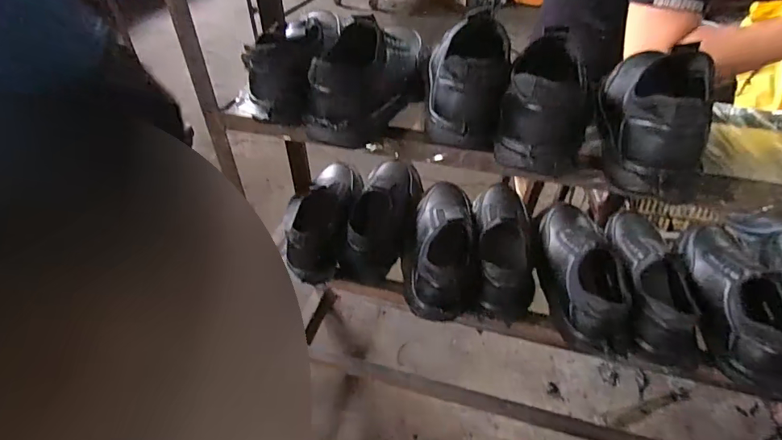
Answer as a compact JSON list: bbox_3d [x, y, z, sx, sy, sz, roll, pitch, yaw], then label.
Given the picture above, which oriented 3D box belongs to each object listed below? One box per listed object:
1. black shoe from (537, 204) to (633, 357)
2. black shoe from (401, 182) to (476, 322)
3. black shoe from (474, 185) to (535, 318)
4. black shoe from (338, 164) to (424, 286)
[{"bbox_3d":[0.300,0.071,0.714,0.108,0.104,0.302,7,42,7],"label":"black shoe"},{"bbox_3d":[0.084,0.029,0.750,0.117,0.093,0.304,4,42,4],"label":"black shoe"},{"bbox_3d":[0.194,0.034,0.752,0.102,0.083,0.270,6,42,6],"label":"black shoe"},{"bbox_3d":[-0.010,-0.011,0.805,0.110,0.100,0.269,9,43,9],"label":"black shoe"}]

